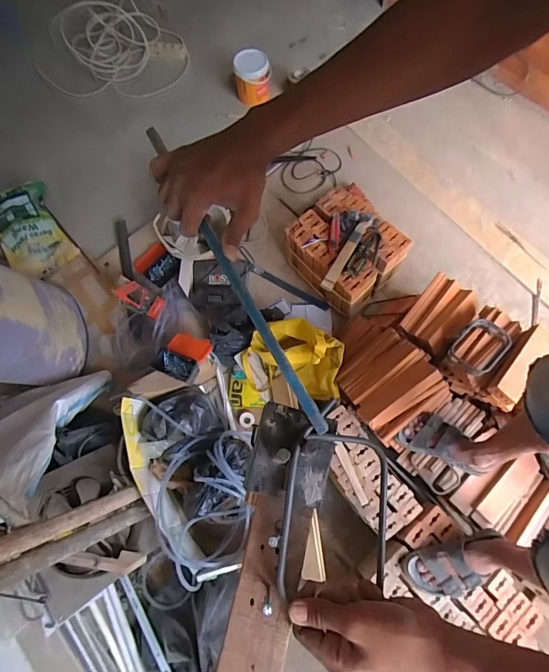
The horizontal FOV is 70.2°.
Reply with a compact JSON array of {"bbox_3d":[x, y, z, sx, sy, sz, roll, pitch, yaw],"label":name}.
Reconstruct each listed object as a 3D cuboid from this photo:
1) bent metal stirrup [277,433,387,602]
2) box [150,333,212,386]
[{"bbox_3d":[0.059,0.172,0.380,0.099,0.017,0.148,6,71,5],"label":"bent metal stirrup"},{"bbox_3d":[-0.301,0.060,1.271,0.145,0.044,0.152,23,73,10],"label":"box"}]

